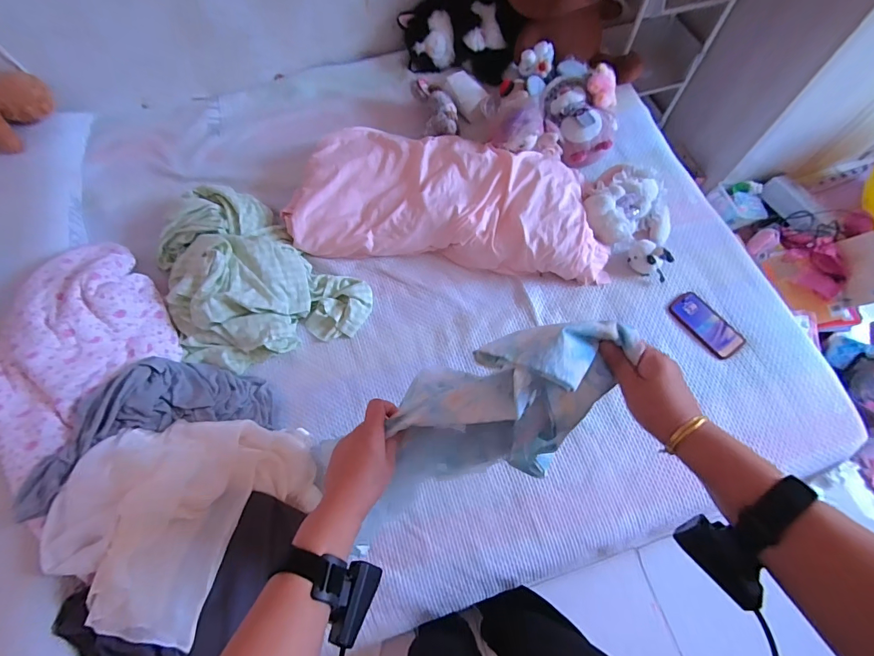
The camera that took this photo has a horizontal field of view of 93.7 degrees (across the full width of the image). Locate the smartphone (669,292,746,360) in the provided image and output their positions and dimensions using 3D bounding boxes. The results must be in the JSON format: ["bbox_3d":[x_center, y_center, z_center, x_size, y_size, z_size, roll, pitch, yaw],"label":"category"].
[{"bbox_3d":[0.647,-0.009,0.986,0.081,0.017,0.170,-30,69,-12],"label":"smartphone"}]

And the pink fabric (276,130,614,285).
[{"bbox_3d":[0.033,-0.333,1.067,0.805,0.129,0.349,6,67,3],"label":"pink fabric"}]

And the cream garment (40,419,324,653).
[{"bbox_3d":[-0.478,0.359,0.771,0.412,0.139,0.375,6,67,3],"label":"cream garment"}]

